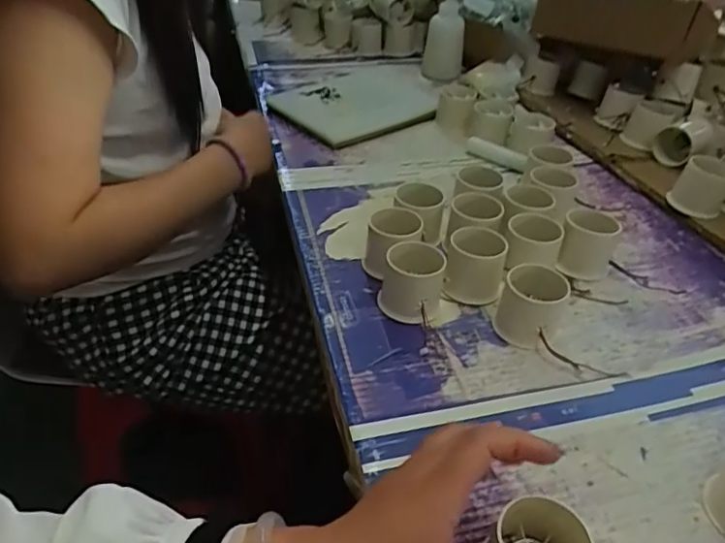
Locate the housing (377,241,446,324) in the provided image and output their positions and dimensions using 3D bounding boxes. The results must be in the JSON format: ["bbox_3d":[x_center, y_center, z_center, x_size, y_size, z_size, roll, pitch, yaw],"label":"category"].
[{"bbox_3d":[0.043,0.006,0.500,0.053,0.049,0.060,9,40,8],"label":"housing"}]

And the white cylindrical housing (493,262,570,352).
[{"bbox_3d":[0.145,0.026,0.485,0.054,0.050,0.062,15,41,16],"label":"white cylindrical housing"}]

